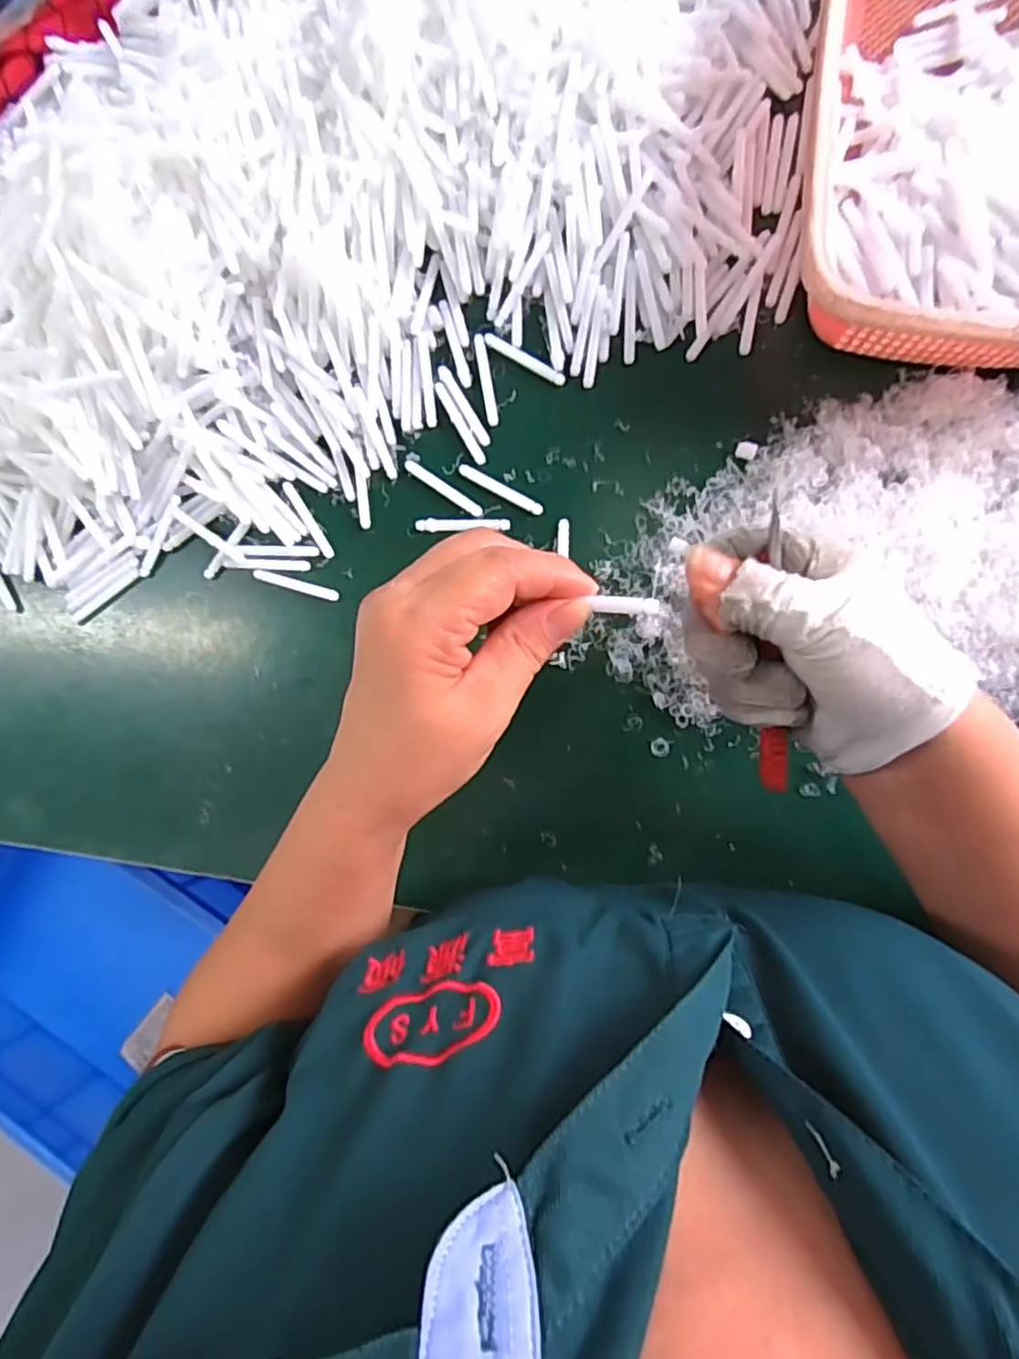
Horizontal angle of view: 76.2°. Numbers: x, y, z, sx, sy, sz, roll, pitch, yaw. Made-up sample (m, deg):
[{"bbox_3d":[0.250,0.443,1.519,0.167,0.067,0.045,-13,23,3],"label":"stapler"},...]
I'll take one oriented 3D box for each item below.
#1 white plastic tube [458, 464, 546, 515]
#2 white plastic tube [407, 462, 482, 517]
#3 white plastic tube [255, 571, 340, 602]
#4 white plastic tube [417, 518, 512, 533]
[{"bbox_3d":[-0.005,-0.119,0.405,0.059,0.004,0.009,31,92,8],"label":"white plastic tube"},{"bbox_3d":[-0.042,-0.122,0.413,0.059,0.004,0.007,36,93,8],"label":"white plastic tube"},{"bbox_3d":[-0.140,-0.062,0.425,0.059,0.004,0.008,16,90,8],"label":"white plastic tube"},{"bbox_3d":[-0.030,-0.098,0.410,0.059,0.004,0.008,1,88,8],"label":"white plastic tube"}]

